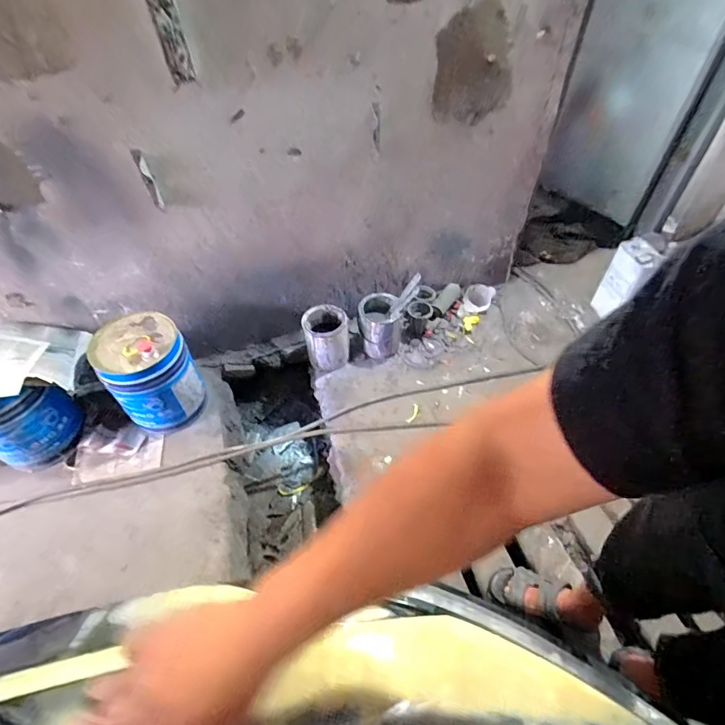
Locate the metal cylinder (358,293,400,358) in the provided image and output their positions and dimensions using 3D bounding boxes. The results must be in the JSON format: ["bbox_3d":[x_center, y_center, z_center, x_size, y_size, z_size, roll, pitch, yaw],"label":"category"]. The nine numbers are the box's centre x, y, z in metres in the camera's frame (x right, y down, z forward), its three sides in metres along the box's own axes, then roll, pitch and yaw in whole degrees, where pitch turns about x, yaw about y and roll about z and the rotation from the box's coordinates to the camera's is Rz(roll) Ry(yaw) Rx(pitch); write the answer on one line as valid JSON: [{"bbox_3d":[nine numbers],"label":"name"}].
[{"bbox_3d":[0.065,-0.140,1.607,0.158,0.175,0.185,0,50,1],"label":"metal cylinder"}]

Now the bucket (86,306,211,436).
[{"bbox_3d":[-0.693,0.041,1.399,0.254,0.347,0.240,-1,50,1],"label":"bucket"}]

